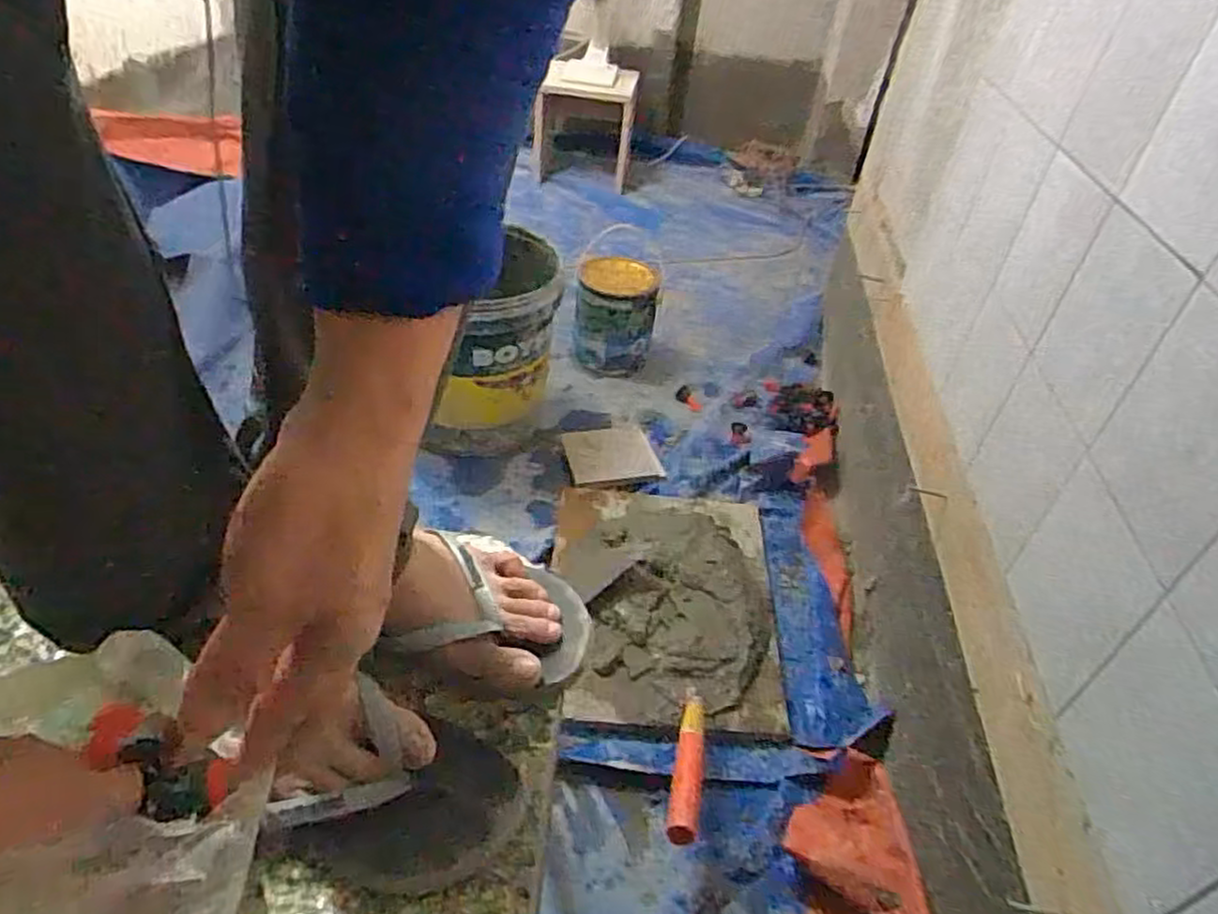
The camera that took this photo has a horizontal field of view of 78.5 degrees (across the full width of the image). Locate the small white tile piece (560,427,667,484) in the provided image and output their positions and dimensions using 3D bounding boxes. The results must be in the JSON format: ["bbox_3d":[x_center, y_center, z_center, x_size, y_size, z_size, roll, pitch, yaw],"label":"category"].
[{"bbox_3d":[0.004,-0.008,1.347,0.158,0.007,0.149,-5,43,-14],"label":"small white tile piece"}]

